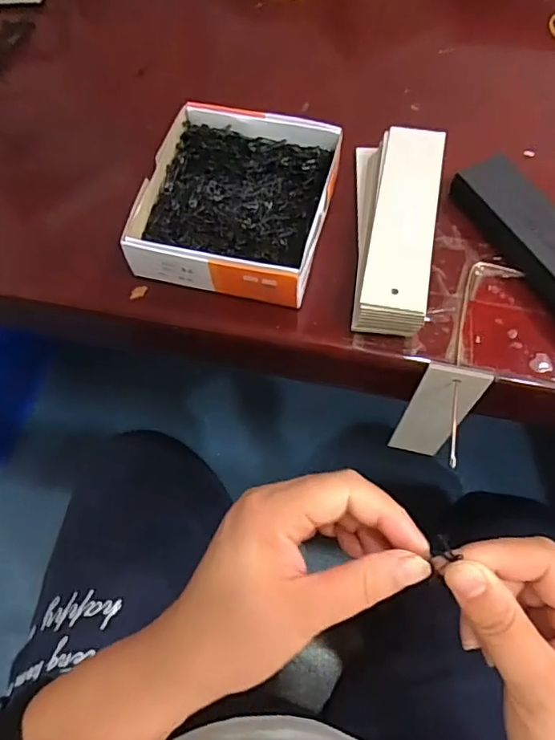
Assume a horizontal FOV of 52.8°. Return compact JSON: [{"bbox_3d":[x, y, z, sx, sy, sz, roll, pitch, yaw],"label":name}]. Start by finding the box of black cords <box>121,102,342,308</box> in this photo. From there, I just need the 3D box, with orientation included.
[{"bbox_3d":[-0.023,-0.097,0.319,0.102,0.026,0.115,12,64,7],"label":"box of black cords"}]

